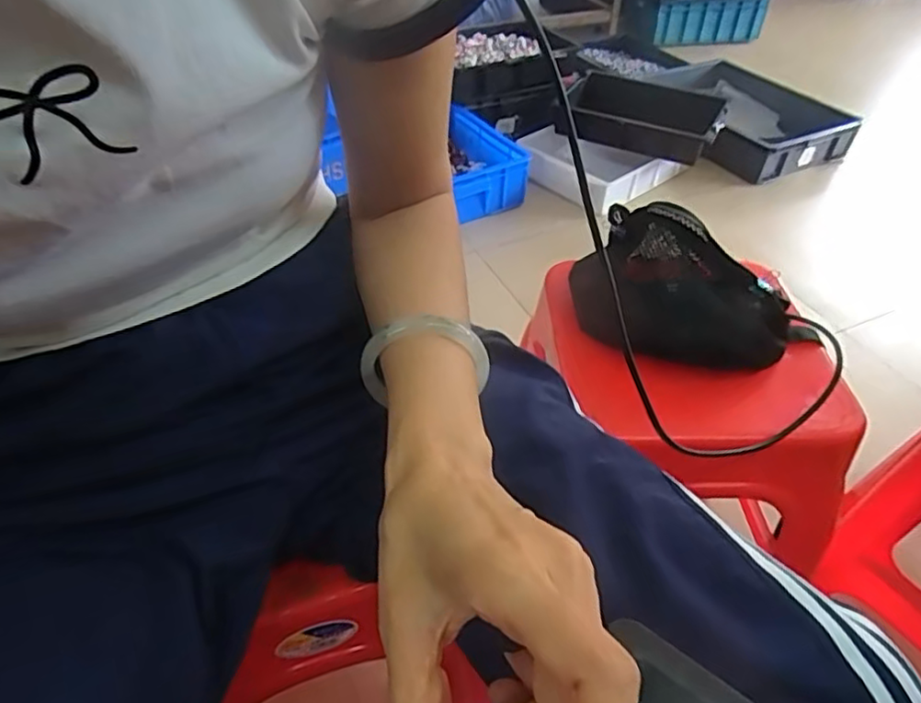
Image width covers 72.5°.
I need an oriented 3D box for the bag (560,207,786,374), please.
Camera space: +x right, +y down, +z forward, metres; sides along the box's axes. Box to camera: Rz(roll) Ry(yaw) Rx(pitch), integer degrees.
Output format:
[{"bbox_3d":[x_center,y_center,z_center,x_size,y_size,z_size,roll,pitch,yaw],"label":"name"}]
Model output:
[{"bbox_3d":[0.210,-0.058,0.615,0.212,0.107,0.107,27,49,25],"label":"bag"}]

